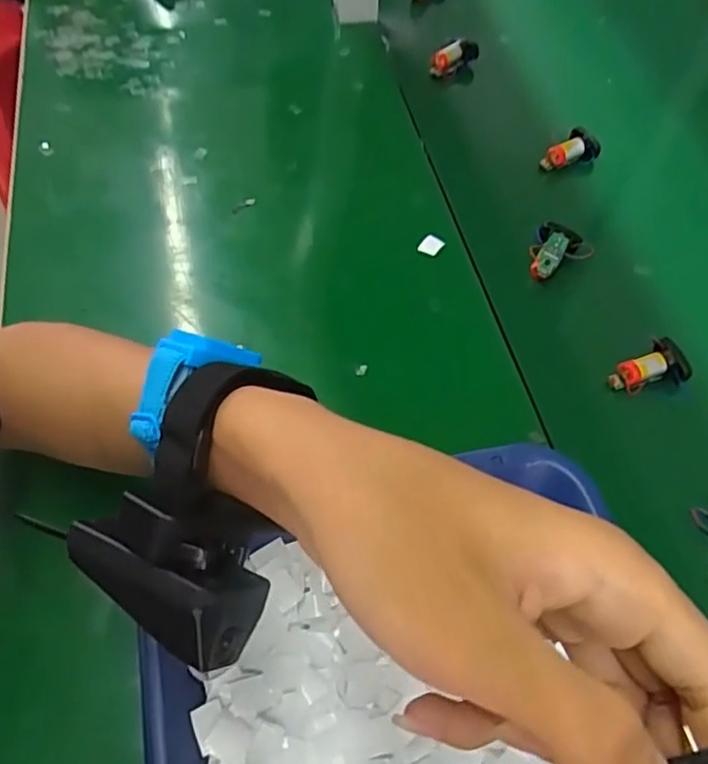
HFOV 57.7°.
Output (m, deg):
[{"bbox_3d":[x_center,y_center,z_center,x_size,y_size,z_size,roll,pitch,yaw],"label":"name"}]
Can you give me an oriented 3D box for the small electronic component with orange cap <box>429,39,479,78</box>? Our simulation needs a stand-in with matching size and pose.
[{"bbox_3d":[0.099,-0.321,0.639,0.054,0.025,0.022,-35,66,-22],"label":"small electronic component with orange cap"}]

